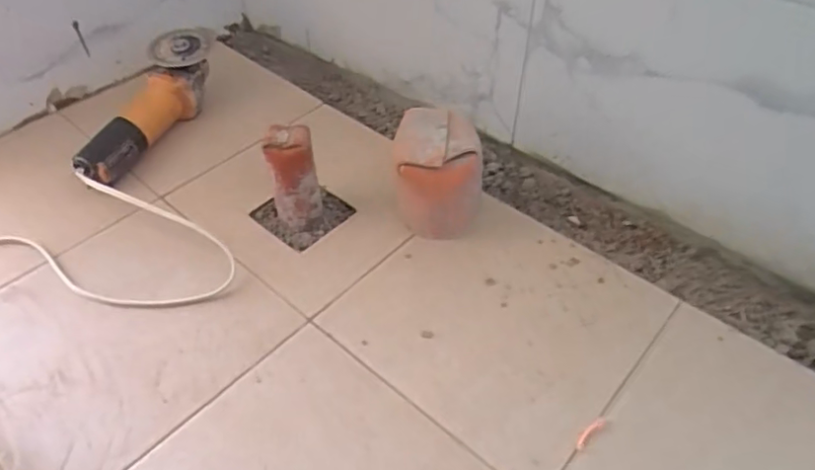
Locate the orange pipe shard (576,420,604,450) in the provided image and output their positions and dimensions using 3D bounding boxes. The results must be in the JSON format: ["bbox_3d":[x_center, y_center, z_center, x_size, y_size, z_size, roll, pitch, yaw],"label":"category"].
[{"bbox_3d":[0.173,0.189,0.553,0.040,0.004,0.010,-32,54,-28],"label":"orange pipe shard"}]

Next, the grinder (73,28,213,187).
[{"bbox_3d":[-0.375,-0.185,0.852,0.085,0.084,0.293,15,61,14],"label":"grinder"}]

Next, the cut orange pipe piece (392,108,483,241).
[{"bbox_3d":[0.032,-0.074,0.721,0.102,0.139,0.099,-4,46,-4],"label":"cut orange pipe piece"}]

